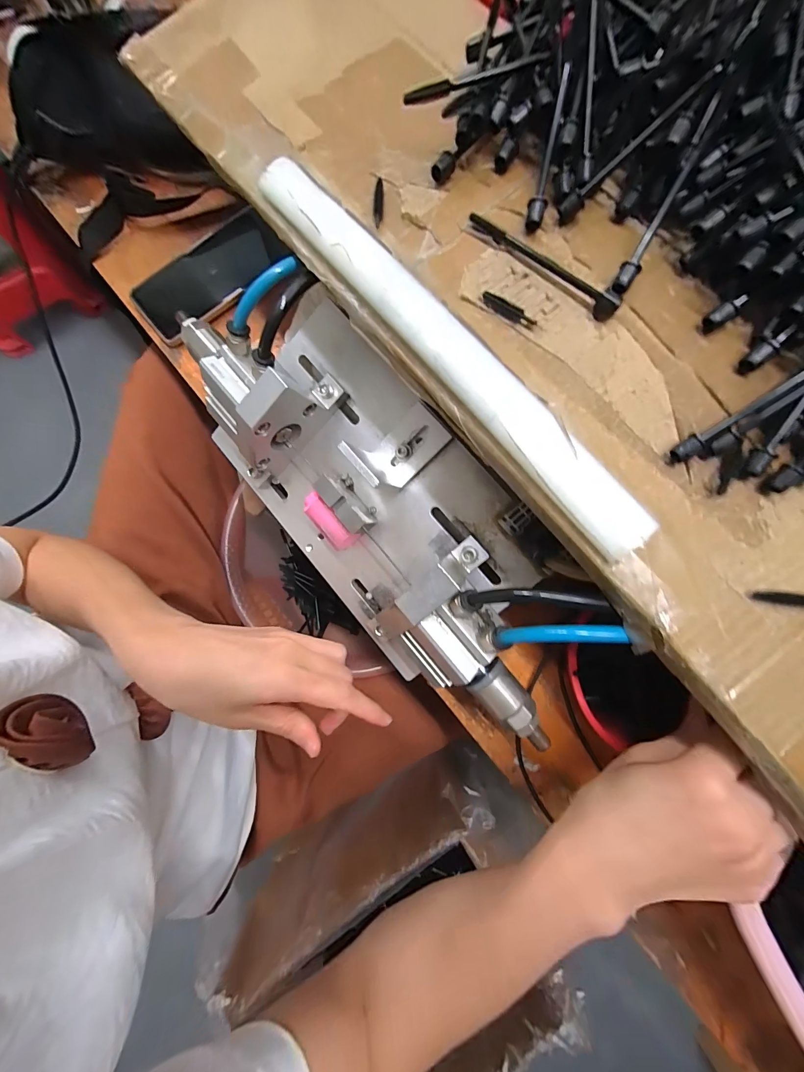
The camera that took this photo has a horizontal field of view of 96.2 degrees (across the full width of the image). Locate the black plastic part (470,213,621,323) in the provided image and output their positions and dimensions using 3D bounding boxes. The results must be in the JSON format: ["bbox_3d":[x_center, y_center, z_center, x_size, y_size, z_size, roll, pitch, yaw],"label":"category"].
[{"bbox_3d":[0.077,-0.151,0.196,0.097,0.012,0.009,44,82,8],"label":"black plastic part"}]

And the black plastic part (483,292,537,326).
[{"bbox_3d":[0.058,-0.123,0.197,0.033,0.005,0.006,40,82,7],"label":"black plastic part"}]

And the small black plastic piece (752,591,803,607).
[{"bbox_3d":[0.177,0.028,0.162,0.031,0.004,0.006,6,79,1],"label":"small black plastic piece"}]

